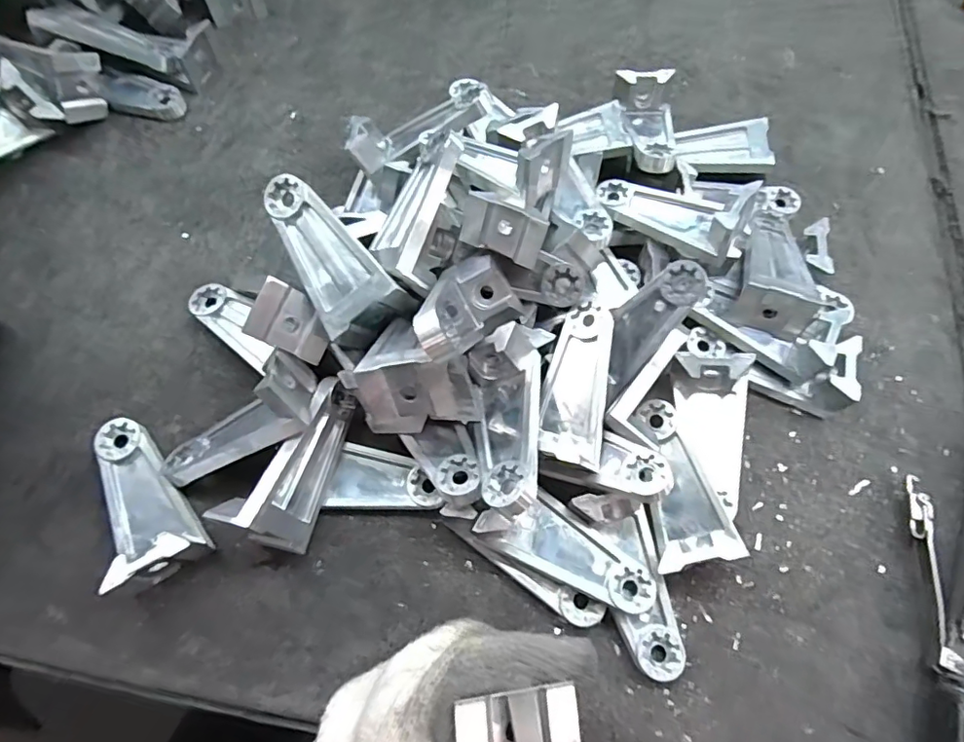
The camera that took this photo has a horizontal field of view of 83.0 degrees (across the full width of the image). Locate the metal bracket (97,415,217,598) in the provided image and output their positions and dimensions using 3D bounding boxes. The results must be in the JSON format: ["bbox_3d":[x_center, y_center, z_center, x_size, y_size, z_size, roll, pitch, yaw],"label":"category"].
[{"bbox_3d":[-0.186,0.065,0.294,0.041,0.031,0.092,-29,71,-14],"label":"metal bracket"}]

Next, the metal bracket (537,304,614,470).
[{"bbox_3d":[0.053,0.007,0.304,0.033,0.021,0.089,8,67,1],"label":"metal bracket"}]

